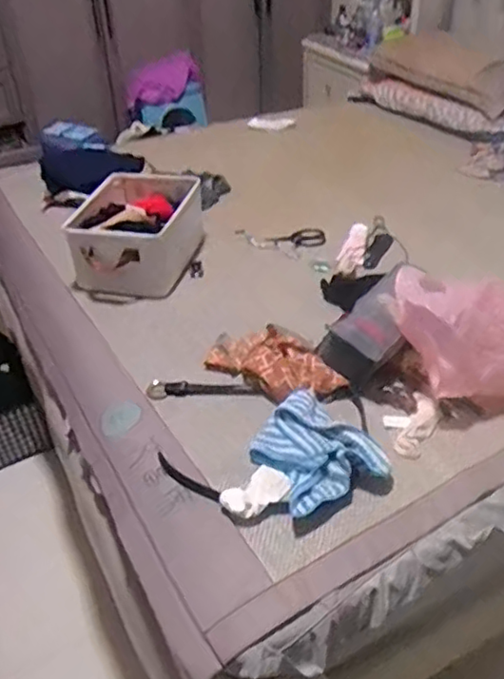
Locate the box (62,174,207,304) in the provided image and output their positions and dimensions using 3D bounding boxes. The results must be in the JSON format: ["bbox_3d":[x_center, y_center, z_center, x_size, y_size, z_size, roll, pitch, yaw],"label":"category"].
[{"bbox_3d":[-0.256,-0.250,1.507,0.250,0.183,0.350,6,39,11],"label":"box"}]

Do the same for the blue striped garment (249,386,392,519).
[{"bbox_3d":[0.096,0.178,1.034,0.184,0.064,0.204,-21,41,-21],"label":"blue striped garment"}]

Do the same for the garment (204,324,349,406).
[{"bbox_3d":[0.044,0.047,1.188,0.268,0.076,0.122,21,44,27],"label":"garment"}]

